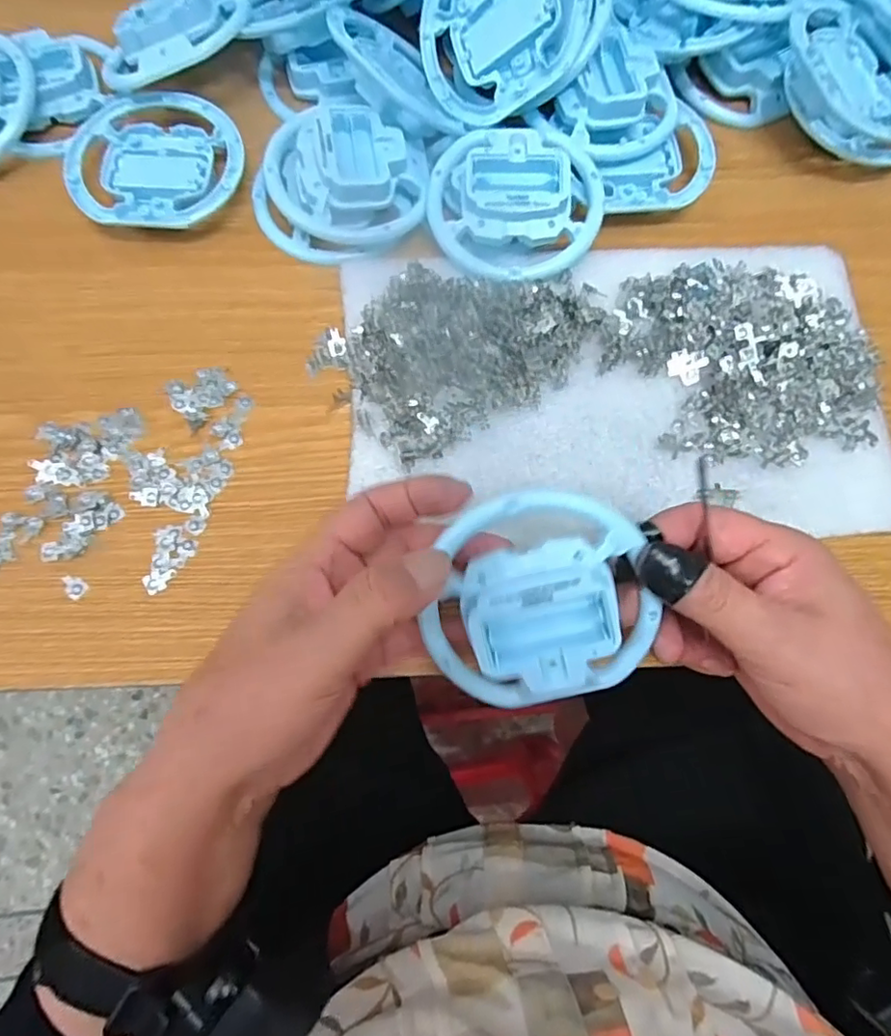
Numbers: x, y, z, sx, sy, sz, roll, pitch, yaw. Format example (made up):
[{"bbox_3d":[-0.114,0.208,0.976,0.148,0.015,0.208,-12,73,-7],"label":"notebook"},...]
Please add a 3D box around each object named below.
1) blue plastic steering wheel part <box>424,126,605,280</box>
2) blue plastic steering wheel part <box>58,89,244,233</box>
[{"bbox_3d":[0.041,-0.191,0.346,0.104,0.023,0.091,10,74,1],"label":"blue plastic steering wheel part"},{"bbox_3d":[-0.183,-0.224,0.371,0.110,0.023,0.098,4,74,0],"label":"blue plastic steering wheel part"}]

